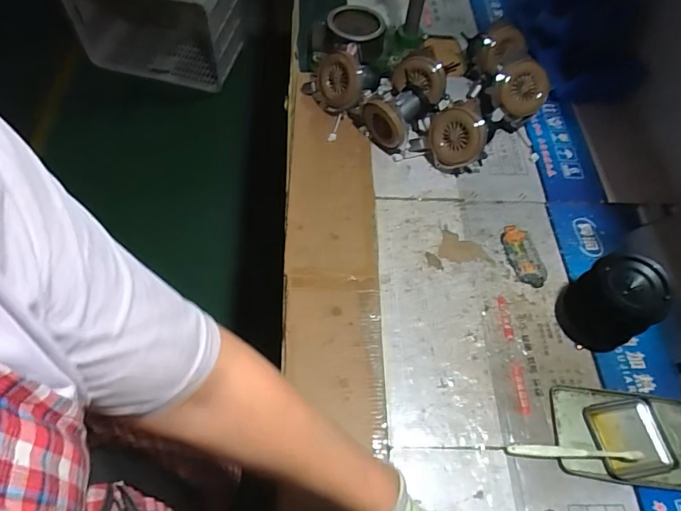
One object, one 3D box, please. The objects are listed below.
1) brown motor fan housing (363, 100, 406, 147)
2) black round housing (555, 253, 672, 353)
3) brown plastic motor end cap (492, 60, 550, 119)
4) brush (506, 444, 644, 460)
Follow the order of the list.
[{"bbox_3d":[0.078,-0.239,0.825,0.083,0.095,0.019,29,62,14],"label":"brown motor fan housing"},{"bbox_3d":[0.392,0.069,0.660,0.094,0.129,0.112,-25,63,-17],"label":"black round housing"},{"bbox_3d":[0.345,-0.320,0.868,0.098,0.099,0.032,20,24,4],"label":"brown plastic motor end cap"},{"bbox_3d":[0.312,0.262,0.598,0.173,0.020,0.013,4,58,0],"label":"brush"}]

